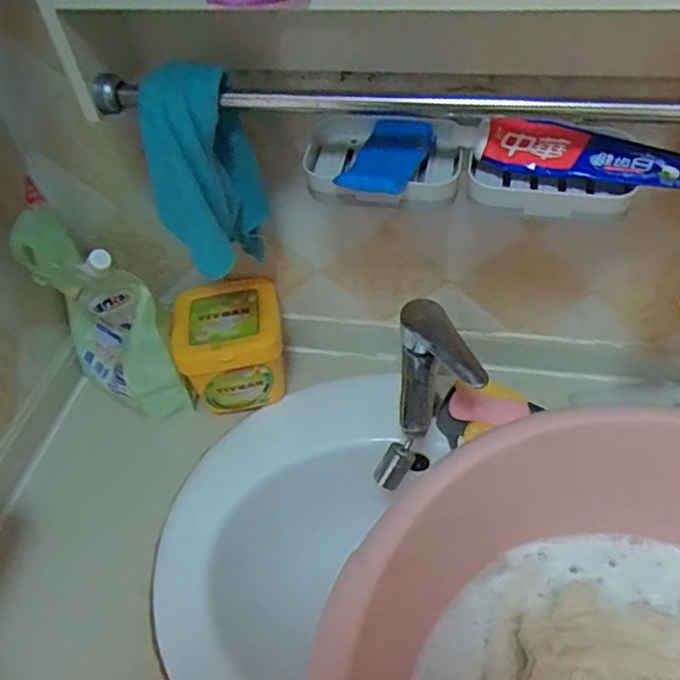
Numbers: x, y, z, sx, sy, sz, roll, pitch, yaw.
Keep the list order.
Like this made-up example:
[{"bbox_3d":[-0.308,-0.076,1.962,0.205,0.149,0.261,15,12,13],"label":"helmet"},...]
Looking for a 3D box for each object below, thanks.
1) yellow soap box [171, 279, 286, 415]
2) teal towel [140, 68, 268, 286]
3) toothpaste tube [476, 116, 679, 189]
[{"bbox_3d":[-0.124,0.000,0.749,0.118,0.103,0.129,-9,49,-2],"label":"yellow soap box"},{"bbox_3d":[-0.114,-0.135,0.540,0.065,0.186,0.088,11,51,14],"label":"teal towel"},{"bbox_3d":[0.191,-0.142,0.487,0.165,0.032,0.038,8,51,12],"label":"toothpaste tube"}]

